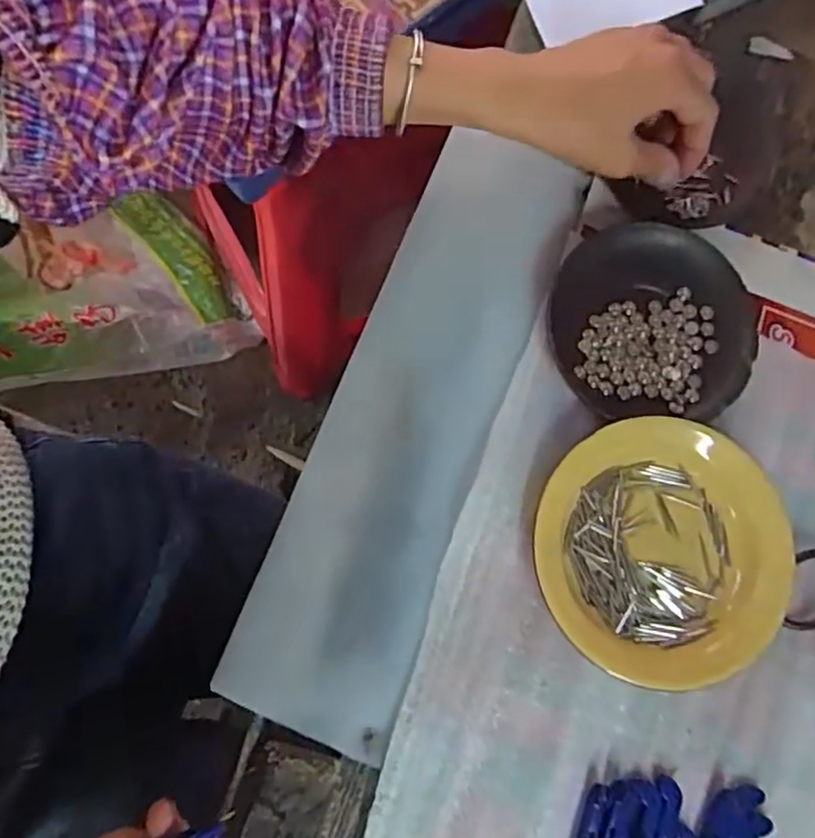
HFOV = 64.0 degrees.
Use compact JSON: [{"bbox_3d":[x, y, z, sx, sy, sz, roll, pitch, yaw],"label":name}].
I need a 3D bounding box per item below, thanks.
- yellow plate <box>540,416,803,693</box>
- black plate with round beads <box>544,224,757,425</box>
[{"bbox_3d":[0.134,0.067,0.342,0.132,0.022,0.131,1,79,-6],"label":"yellow plate"},{"bbox_3d":[0.139,-0.053,0.363,0.113,0.014,0.106,1,81,-4],"label":"black plate with round beads"}]

